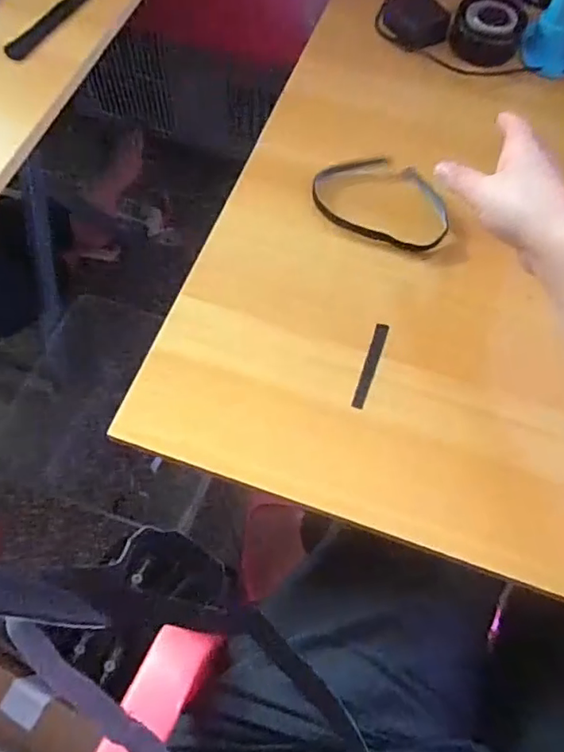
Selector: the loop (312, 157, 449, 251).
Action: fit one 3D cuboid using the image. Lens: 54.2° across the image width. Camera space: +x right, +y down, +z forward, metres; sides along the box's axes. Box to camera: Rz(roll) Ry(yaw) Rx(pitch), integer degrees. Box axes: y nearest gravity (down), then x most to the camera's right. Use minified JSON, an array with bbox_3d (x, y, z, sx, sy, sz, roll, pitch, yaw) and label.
[{"bbox_3d":[0.088,-0.153,0.475,0.120,0.014,0.088,27,67,10],"label":"loop"}]

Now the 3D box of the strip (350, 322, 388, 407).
[{"bbox_3d":[0.064,-0.008,0.399,0.009,0.006,0.071,19,66,6],"label":"strip"}]

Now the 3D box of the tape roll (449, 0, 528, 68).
[{"bbox_3d":[0.218,-0.367,0.589,0.073,0.040,0.073,1,65,-2],"label":"tape roll"}]

